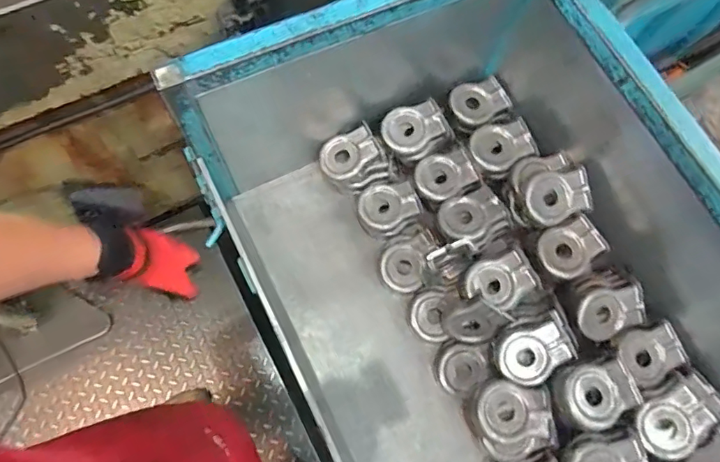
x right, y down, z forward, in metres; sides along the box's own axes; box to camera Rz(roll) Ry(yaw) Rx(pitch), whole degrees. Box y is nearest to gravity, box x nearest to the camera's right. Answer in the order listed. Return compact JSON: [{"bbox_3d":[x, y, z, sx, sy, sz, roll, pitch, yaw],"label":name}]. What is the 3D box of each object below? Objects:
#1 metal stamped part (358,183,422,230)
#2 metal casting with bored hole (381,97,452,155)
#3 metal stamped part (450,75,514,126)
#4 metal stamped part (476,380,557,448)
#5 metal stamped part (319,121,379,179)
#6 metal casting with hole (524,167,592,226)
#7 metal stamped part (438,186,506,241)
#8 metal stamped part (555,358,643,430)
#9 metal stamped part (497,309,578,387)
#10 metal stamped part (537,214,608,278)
[{"bbox_3d":[0.059,-0.053,1.001,0.119,0.022,0.088,-20,73,-9],"label":"metal stamped part"},{"bbox_3d":[0.111,-0.210,1.000,0.123,0.047,0.094,-22,95,9],"label":"metal casting with bored hole"},{"bbox_3d":[0.246,-0.268,1.010,0.109,0.020,0.086,-27,87,6],"label":"metal stamped part"},{"bbox_3d":[0.261,0.306,0.826,0.126,0.023,0.096,4,71,-1],"label":"metal stamped part"},{"bbox_3d":[-0.026,-0.153,0.985,0.125,0.021,0.090,-27,76,13],"label":"metal stamped part"},{"bbox_3d":[0.361,-0.065,0.912,0.120,0.035,0.093,-15,96,-1],"label":"metal casting with hole"},{"bbox_3d":[0.215,-0.027,0.963,0.128,0.048,0.095,-26,74,-11],"label":"metal stamped part"},{"bbox_3d":[0.397,0.268,0.814,0.132,0.050,0.101,-11,72,-6],"label":"metal stamped part"},{"bbox_3d":[0.305,0.213,0.856,0.129,0.049,0.095,-25,87,6],"label":"metal stamped part"},{"bbox_3d":[0.395,0.032,0.918,0.119,0.028,0.093,-30,72,5],"label":"metal stamped part"}]

